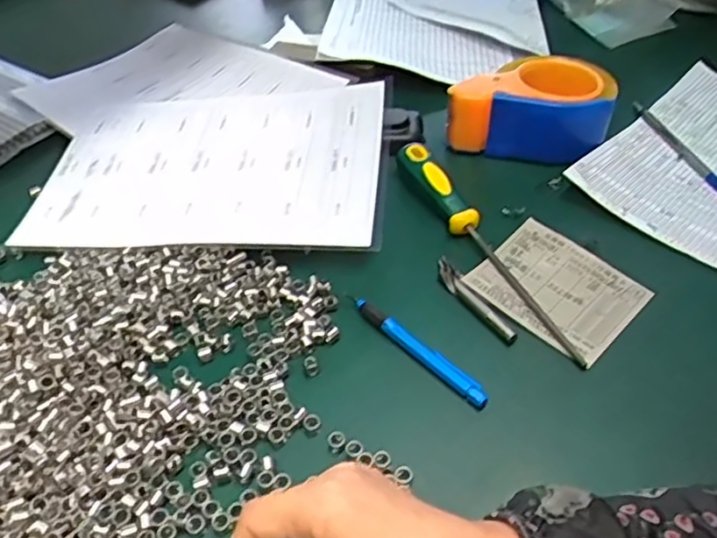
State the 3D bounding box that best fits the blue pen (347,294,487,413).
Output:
[{"bbox_3d":[0.037,0.051,0.446,0.011,0.012,0.124,-36,53,-26],"label":"blue pen"}]

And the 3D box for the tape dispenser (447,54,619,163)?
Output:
[{"bbox_3d":[0.158,-0.149,0.588,0.123,0.053,0.100,22,53,23],"label":"tape dispenser"}]

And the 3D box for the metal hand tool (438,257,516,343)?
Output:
[{"bbox_3d":[0.082,0.021,0.477,0.012,0.006,0.086,-24,49,-17],"label":"metal hand tool"}]

